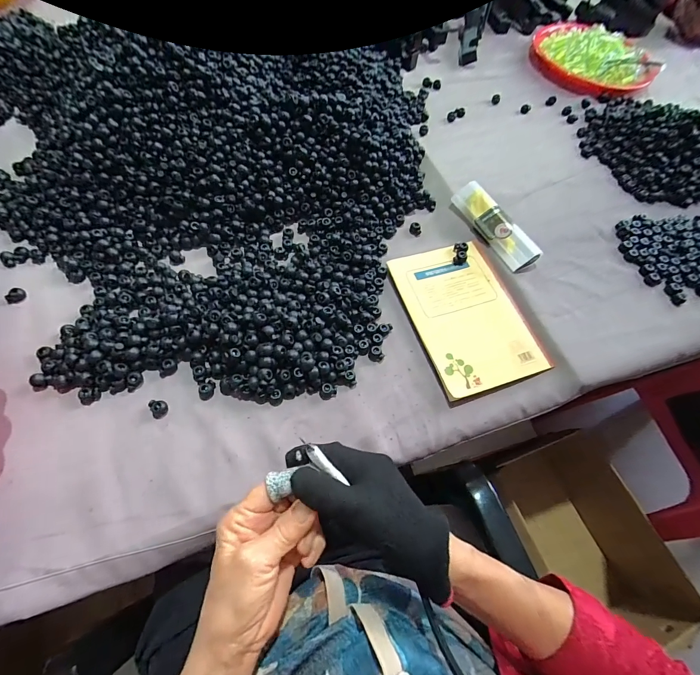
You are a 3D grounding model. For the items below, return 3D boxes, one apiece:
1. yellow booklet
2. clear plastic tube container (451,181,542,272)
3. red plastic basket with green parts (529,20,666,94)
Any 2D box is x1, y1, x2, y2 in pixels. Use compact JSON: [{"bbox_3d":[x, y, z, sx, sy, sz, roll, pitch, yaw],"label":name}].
[{"bbox_3d":[0.148,-0.033,0.457,0.138,0.010,0.204,-14,65,-11],"label":"yellow booklet"},{"bbox_3d":[0.203,-0.159,0.505,0.038,0.033,0.154,-25,67,-16],"label":"clear plastic tube container"},{"bbox_3d":[0.507,-0.591,0.737,0.243,0.039,0.205,24,64,8],"label":"red plastic basket with green parts"}]

